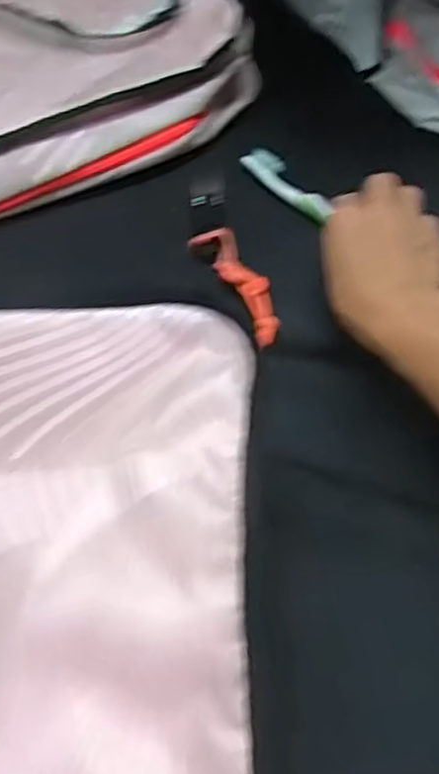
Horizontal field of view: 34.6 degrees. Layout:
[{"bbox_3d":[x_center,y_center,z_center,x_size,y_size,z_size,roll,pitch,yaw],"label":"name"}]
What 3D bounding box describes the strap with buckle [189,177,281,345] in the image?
[{"bbox_3d":[0.004,-0.094,0.505,0.039,0.010,0.174,-14,54,-6],"label":"strap with buckle"}]

